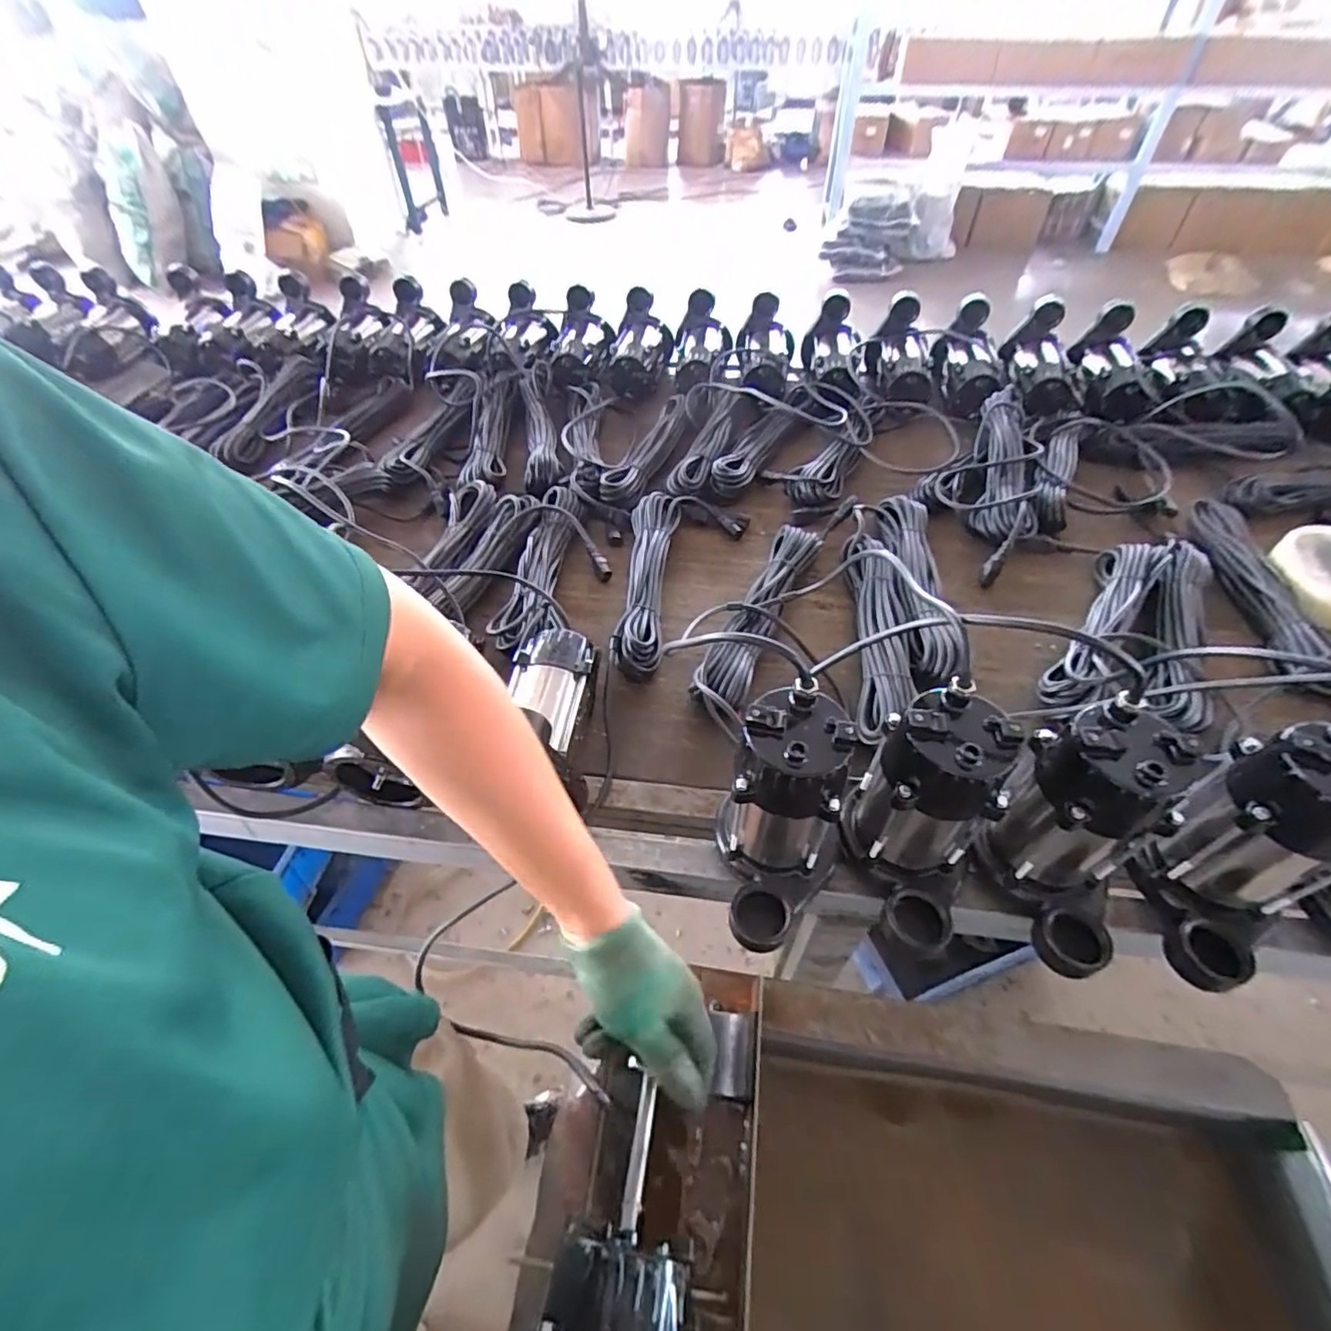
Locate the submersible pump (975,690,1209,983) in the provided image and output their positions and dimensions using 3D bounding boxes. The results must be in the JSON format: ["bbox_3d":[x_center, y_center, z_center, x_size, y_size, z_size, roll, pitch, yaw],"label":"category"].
[{"bbox_3d":[0.360,0.147,0.512,0.094,0.198,0.157,-20,52,-16],"label":"submersible pump"}]

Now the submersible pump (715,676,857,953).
[{"bbox_3d":[0.094,0.138,0.526,0.114,0.209,0.146,24,54,19],"label":"submersible pump"}]

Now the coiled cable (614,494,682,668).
[{"bbox_3d":[-0.021,-0.132,0.853,0.078,0.045,0.344,1,50,2],"label":"coiled cable"}]

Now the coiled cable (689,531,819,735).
[{"bbox_3d":[0.121,-0.063,0.789,0.074,0.051,0.345,19,52,16],"label":"coiled cable"}]

